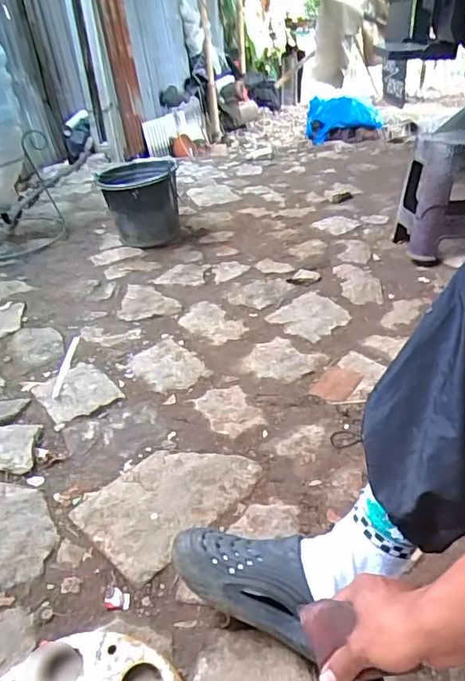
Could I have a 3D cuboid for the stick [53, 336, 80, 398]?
[{"bbox_3d":[-0.365,0.055,1.146,0.018,0.007,0.218,-3,35,0],"label":"stick"}]

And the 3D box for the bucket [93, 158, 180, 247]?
[{"bbox_3d":[-0.287,-0.433,1.660,0.221,0.261,0.221,-2,35,1],"label":"bucket"}]

